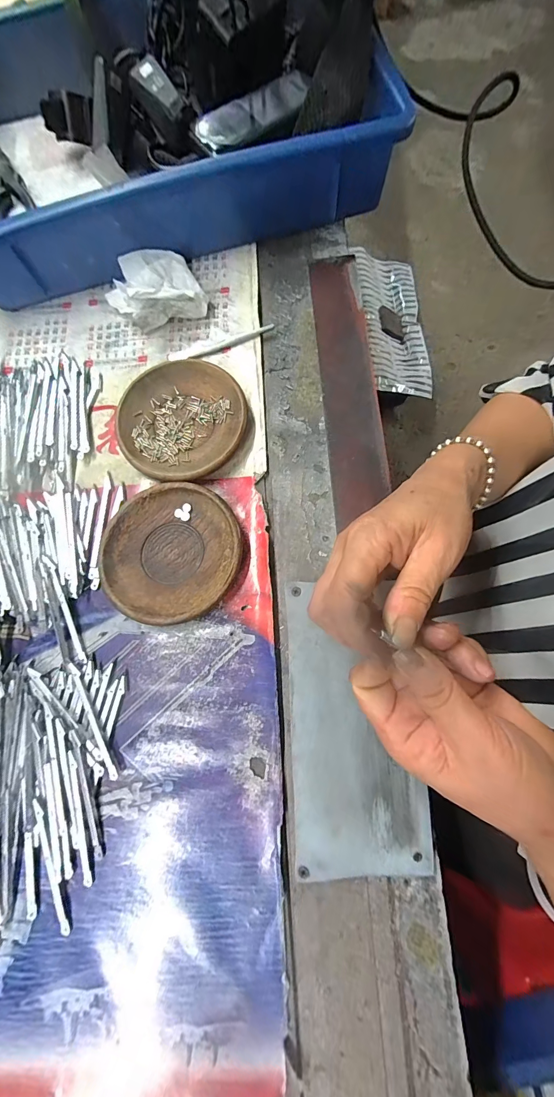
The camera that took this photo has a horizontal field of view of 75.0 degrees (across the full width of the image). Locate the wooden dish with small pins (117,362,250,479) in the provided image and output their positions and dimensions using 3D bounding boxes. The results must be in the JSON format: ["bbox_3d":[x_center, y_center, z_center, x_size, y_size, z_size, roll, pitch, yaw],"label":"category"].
[{"bbox_3d":[-0.085,-0.114,0.321,0.109,0.015,0.111,0,77,1],"label":"wooden dish with small pins"}]

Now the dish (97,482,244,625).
[{"bbox_3d":[-0.086,0.003,0.296,0.113,0.015,0.107,0,77,1],"label":"dish"}]

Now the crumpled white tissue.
[{"bbox_3d":[-0.119,-0.254,0.344,0.088,0.036,0.072,-19,77,-3],"label":"crumpled white tissue"}]

